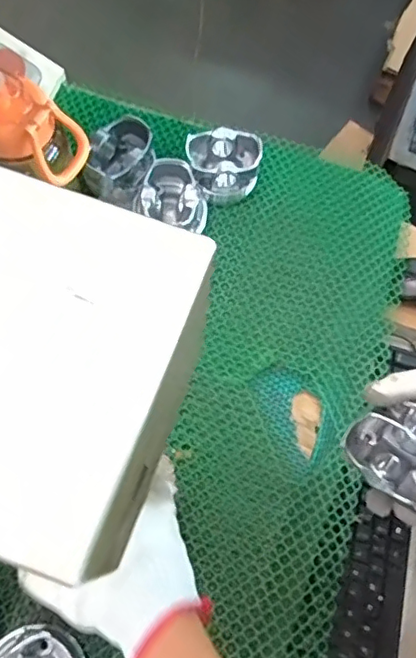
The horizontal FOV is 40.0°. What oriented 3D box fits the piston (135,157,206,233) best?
[{"bbox_3d":[-0.036,-0.136,0.614,0.071,0.049,0.076,14,68,3],"label":"piston"}]

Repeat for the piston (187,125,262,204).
[{"bbox_3d":[0.016,-0.183,0.637,0.079,0.049,0.062,4,68,-1],"label":"piston"}]

